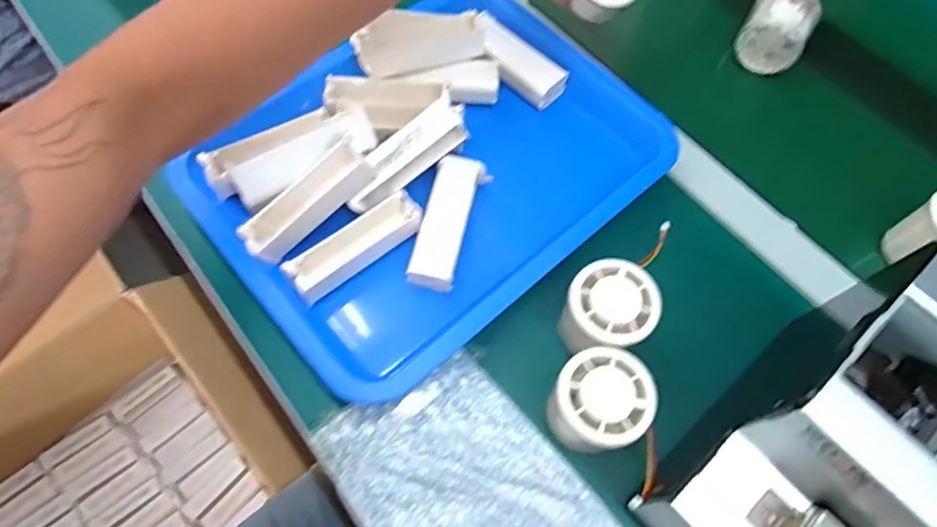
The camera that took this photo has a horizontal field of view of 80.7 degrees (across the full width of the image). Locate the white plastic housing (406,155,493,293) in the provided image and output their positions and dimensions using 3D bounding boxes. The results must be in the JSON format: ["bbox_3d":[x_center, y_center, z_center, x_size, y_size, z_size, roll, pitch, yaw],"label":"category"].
[{"bbox_3d":[-0.016,-0.031,0.409,0.036,0.022,0.103,17,65,6],"label":"white plastic housing"}]

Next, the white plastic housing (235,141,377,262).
[{"bbox_3d":[-0.114,-0.044,0.392,0.099,0.027,0.027,-42,72,-4],"label":"white plastic housing"}]

